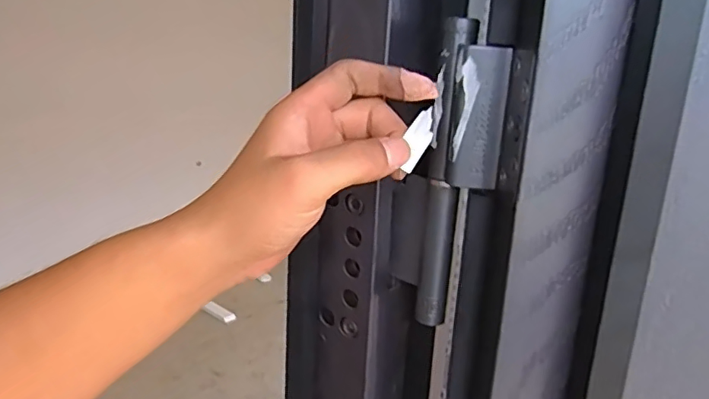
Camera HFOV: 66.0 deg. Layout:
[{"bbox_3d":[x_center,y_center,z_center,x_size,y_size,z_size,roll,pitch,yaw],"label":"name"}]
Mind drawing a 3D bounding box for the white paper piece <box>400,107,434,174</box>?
[{"bbox_3d":[0.037,-0.036,0.312,0.015,0.006,0.049,30,53,7],"label":"white paper piece"}]

